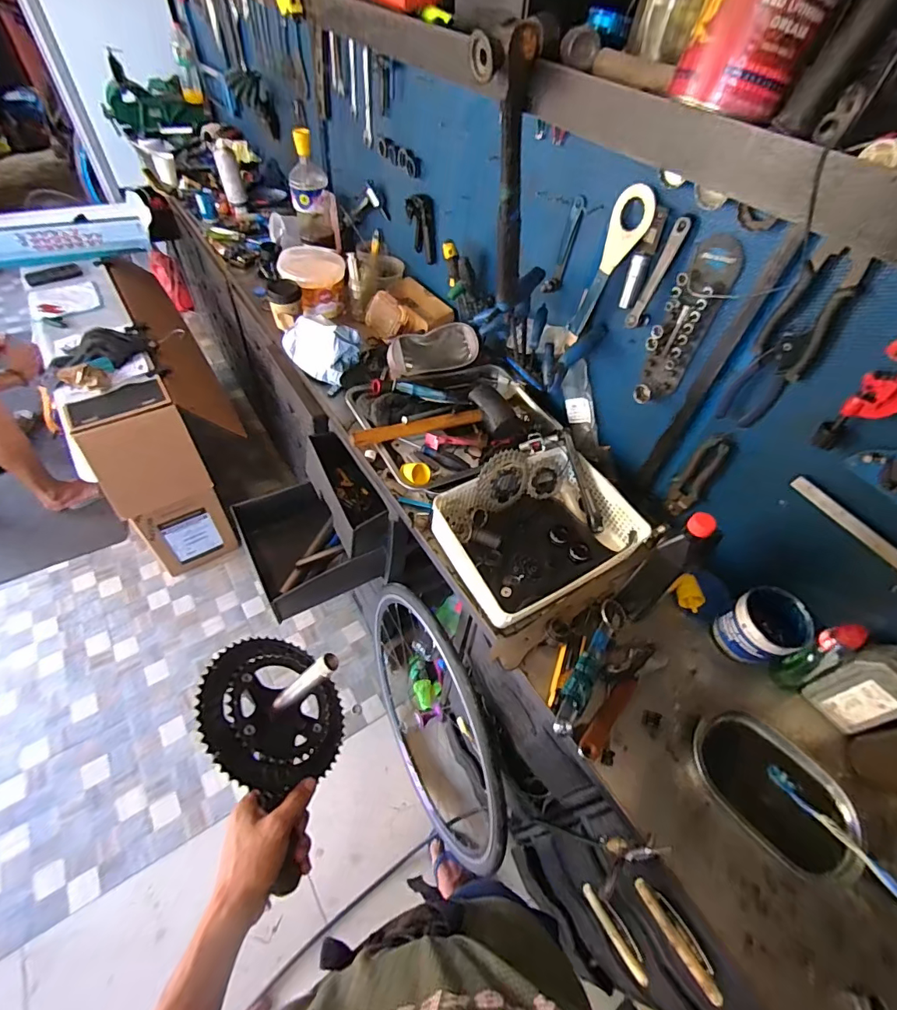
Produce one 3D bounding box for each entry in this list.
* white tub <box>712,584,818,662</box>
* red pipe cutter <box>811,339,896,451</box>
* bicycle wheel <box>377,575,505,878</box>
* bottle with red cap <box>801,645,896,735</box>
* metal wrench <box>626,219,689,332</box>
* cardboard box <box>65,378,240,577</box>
[{"bbox_3d":[0.507,0.199,0.746,0.106,0.090,0.100,-20,56,-20],"label":"white tub"},{"bbox_3d":[0.501,-0.122,0.542,0.023,0.142,0.057,-18,56,-19],"label":"red pipe cutter"},{"bbox_3d":[-0.049,0.547,1.130,0.146,0.645,0.615,-15,55,-17],"label":"bicycle wheel"},{"bbox_3d":[0.597,0.259,0.650,0.054,0.170,0.085,-11,54,-15],"label":"bottle with red cap"},{"bbox_3d":[0.316,-0.348,0.704,0.022,0.160,0.011,37,46,20],"label":"metal wrench"},{"bbox_3d":[-0.909,-0.047,1.477,0.267,0.657,0.184,-27,59,-25],"label":"cardboard box"}]

